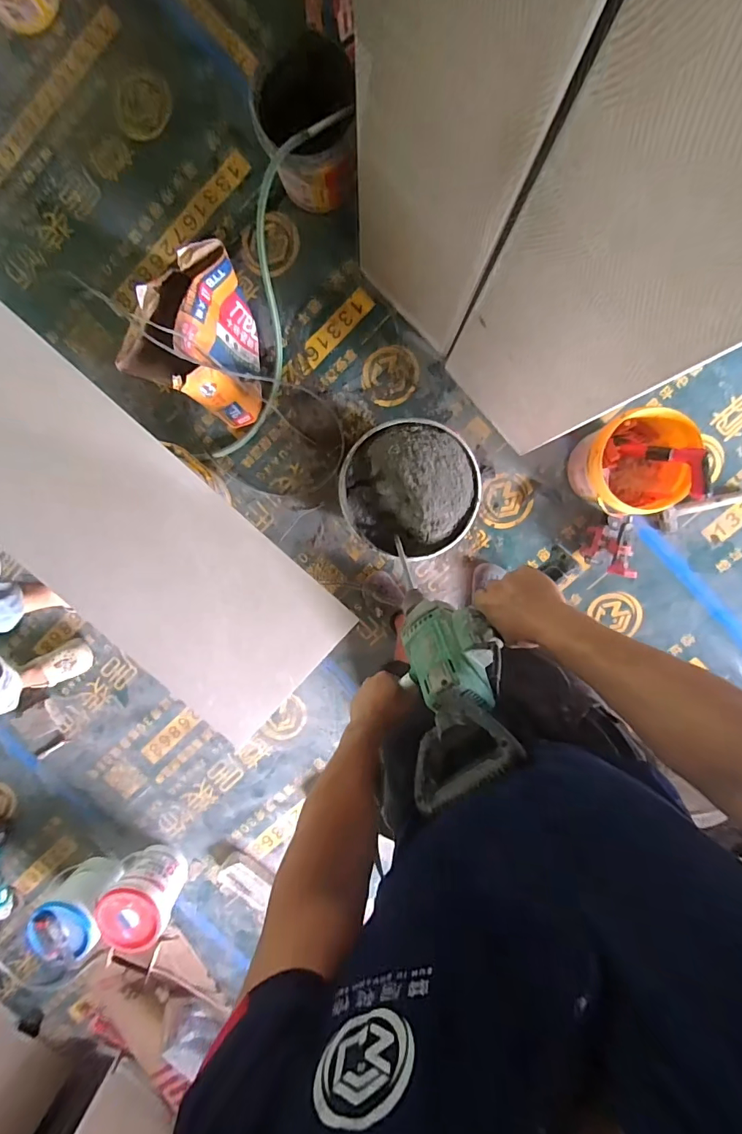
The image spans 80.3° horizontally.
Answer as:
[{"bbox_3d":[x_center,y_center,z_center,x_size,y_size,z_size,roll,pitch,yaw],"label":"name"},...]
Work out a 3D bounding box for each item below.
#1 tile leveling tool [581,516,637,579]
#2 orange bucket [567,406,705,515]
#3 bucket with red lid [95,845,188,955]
[{"bbox_3d":[0.644,-0.064,1.190,0.065,0.212,0.150,9,98,2],"label":"tile leveling tool"},{"bbox_3d":[0.653,-0.265,1.142,0.225,0.237,0.230,0,97,4],"label":"orange bucket"},{"bbox_3d":[-0.720,1.028,1.408,0.224,0.224,0.175,35,98,-1],"label":"bucket with red lid"}]

